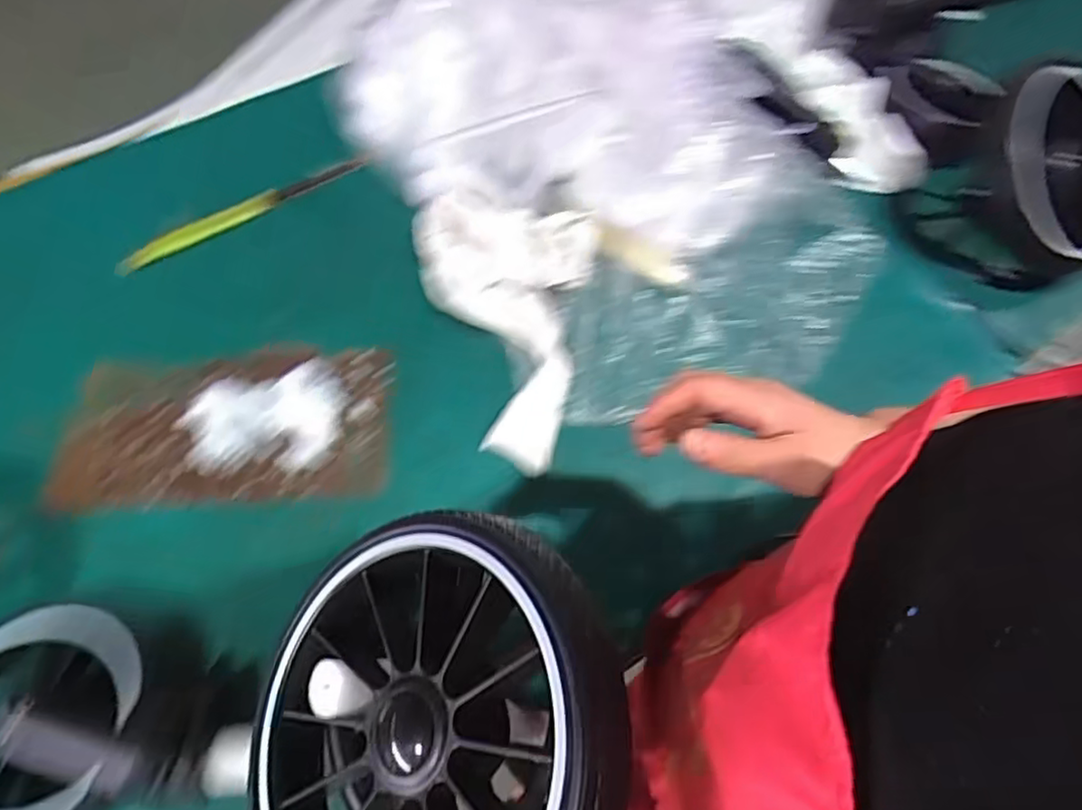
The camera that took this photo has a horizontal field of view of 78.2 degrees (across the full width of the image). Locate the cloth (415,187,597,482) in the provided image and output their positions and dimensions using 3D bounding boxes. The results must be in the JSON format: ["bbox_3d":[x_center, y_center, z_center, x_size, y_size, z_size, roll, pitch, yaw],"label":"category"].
[{"bbox_3d":[-0.014,-0.105,0.688,0.176,0.062,0.327,-17,64,-10],"label":"cloth"}]

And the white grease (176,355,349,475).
[{"bbox_3d":[-0.261,0.016,0.638,0.148,0.017,0.105,-18,64,-10],"label":"white grease"}]

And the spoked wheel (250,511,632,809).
[{"bbox_3d":[-0.054,0.170,0.347,0.215,0.041,0.215,-14,61,27],"label":"spoked wheel"}]

